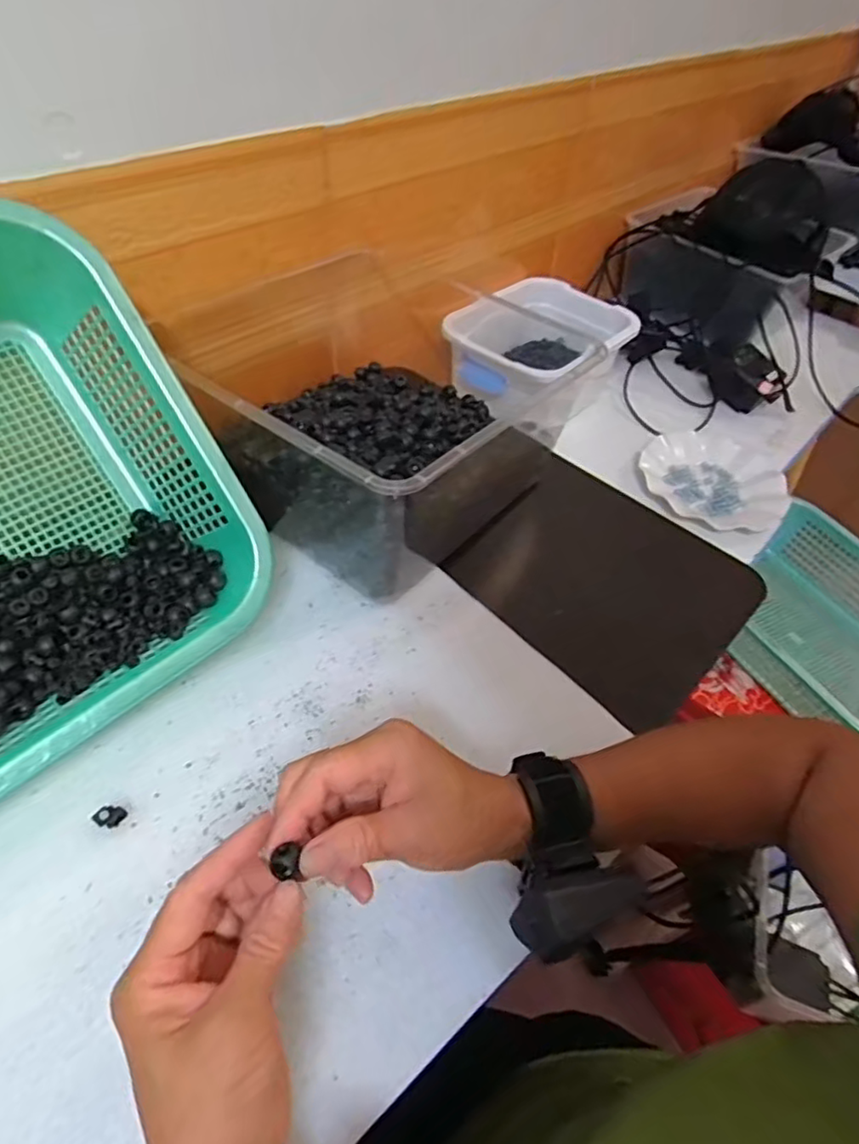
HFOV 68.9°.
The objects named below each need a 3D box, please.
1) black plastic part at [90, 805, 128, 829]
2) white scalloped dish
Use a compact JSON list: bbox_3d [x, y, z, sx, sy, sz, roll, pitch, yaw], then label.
[{"bbox_3d":[-0.196,0.150,0.384,0.018,0.006,0.012,7,47,2],"label":"black plastic part"},{"bbox_3d":[0.366,-0.120,0.815,0.185,0.029,0.162,36,54,24],"label":"white scalloped dish"}]

